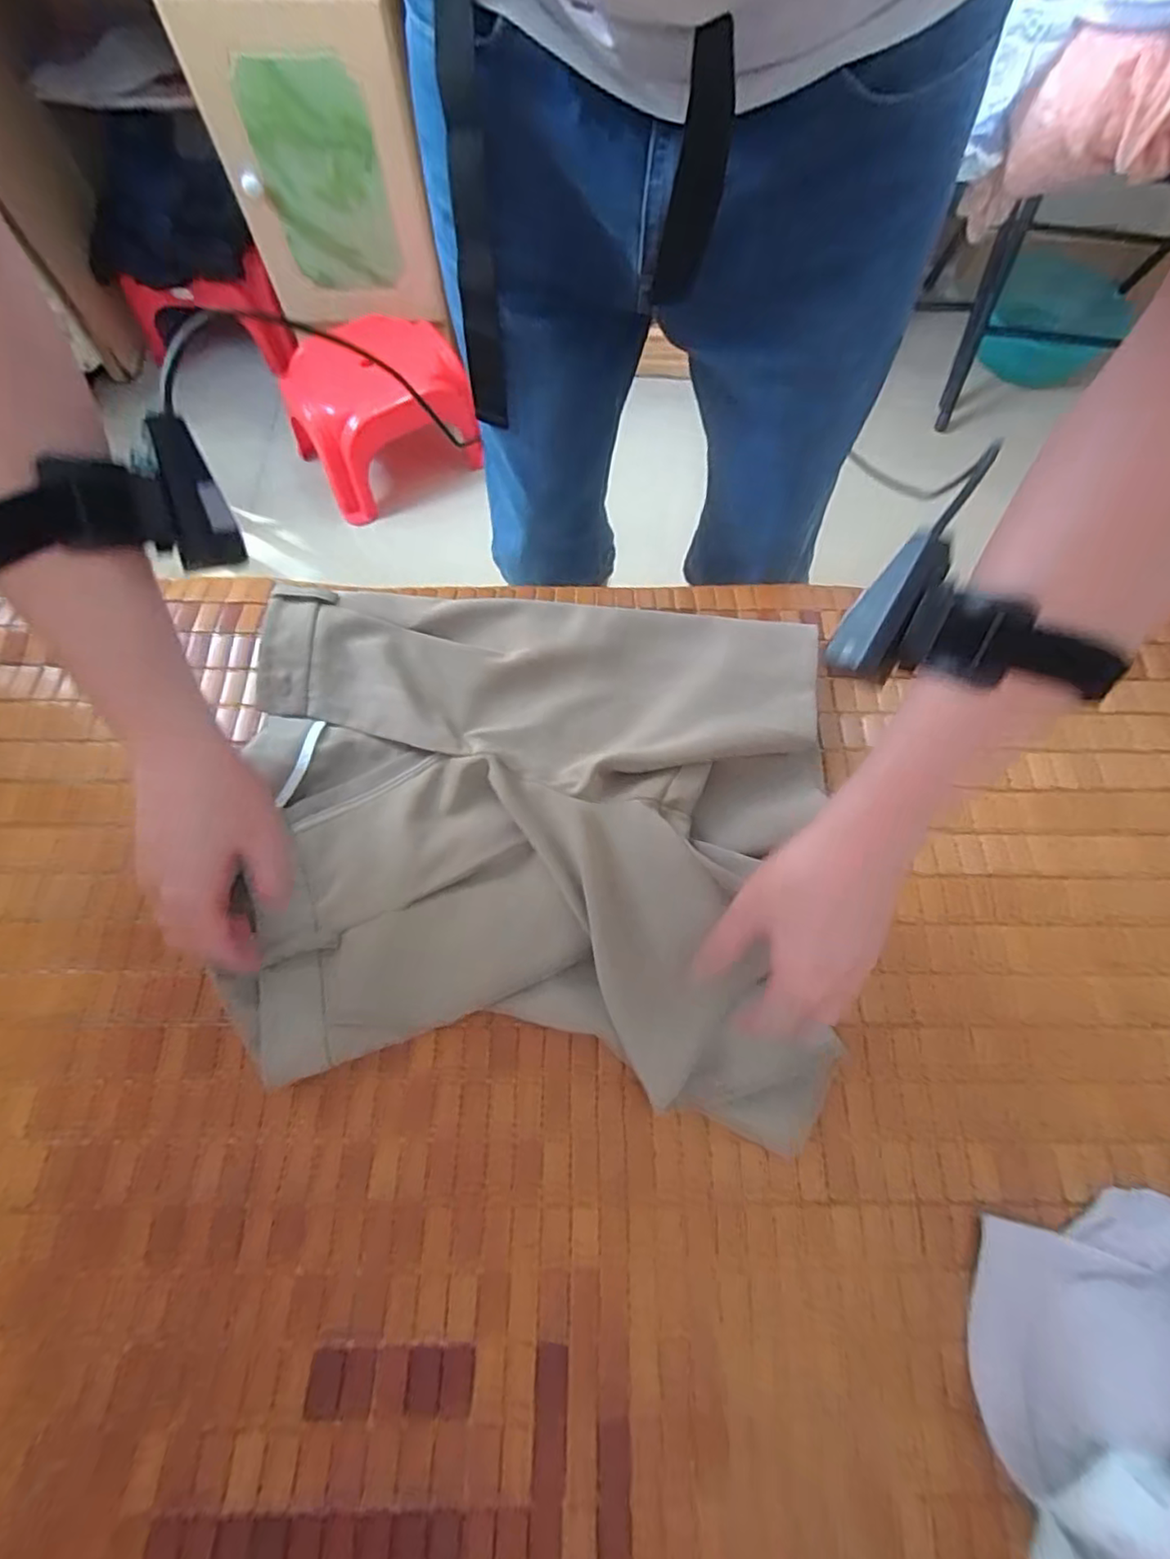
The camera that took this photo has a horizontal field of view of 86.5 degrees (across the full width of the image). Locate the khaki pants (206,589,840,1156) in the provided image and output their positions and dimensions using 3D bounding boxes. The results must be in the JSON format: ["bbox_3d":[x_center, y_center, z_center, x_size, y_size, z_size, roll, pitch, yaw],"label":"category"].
[{"bbox_3d":[-0.040,0.023,0.445,0.405,0.044,0.358,5,70,1],"label":"khaki pants"}]

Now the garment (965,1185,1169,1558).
[{"bbox_3d":[0.300,0.316,0.318,0.171,0.078,0.144,-11,70,-5],"label":"garment"}]

